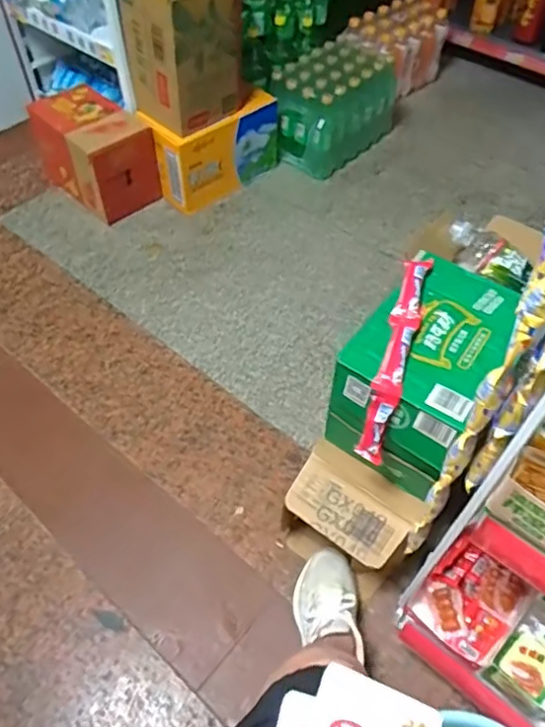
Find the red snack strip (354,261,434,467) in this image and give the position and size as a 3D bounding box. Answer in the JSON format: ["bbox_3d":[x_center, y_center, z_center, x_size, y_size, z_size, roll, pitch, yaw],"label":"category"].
[{"bbox_3d":[0.172,-0.017,0.792,0.038,0.096,0.295,15,76,12],"label":"red snack strip"}]

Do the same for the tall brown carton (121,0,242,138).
[{"bbox_3d":[-0.203,-0.787,1.331,0.229,0.360,0.187,-34,61,-23],"label":"tall brown carton"}]

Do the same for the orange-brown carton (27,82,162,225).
[{"bbox_3d":[-0.494,-0.591,1.589,0.214,0.221,0.333,-37,61,-23],"label":"orange-brown carton"}]

